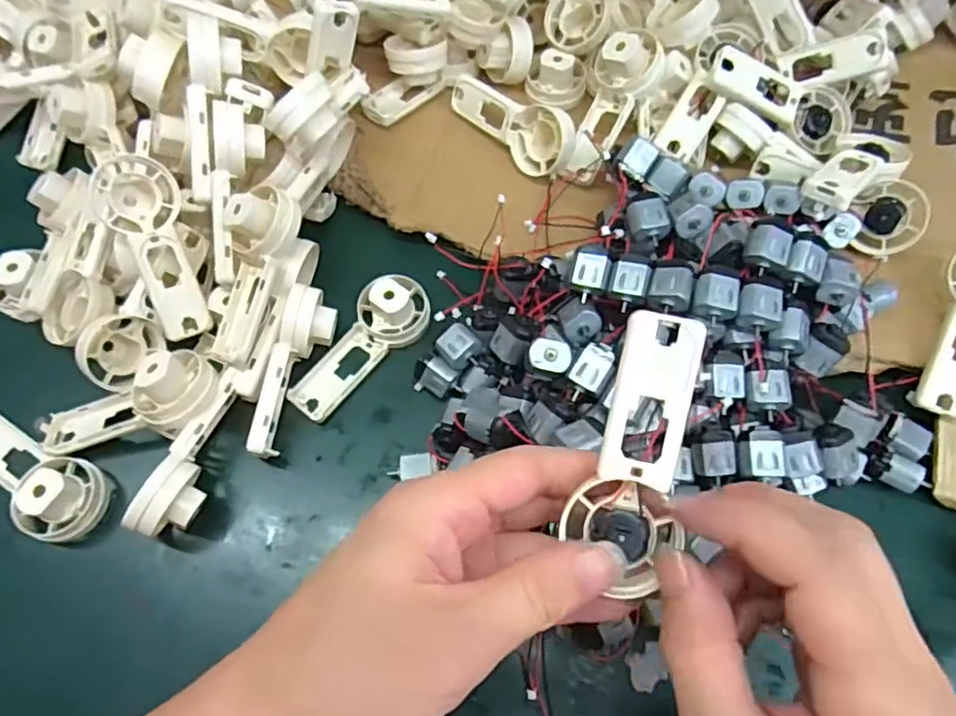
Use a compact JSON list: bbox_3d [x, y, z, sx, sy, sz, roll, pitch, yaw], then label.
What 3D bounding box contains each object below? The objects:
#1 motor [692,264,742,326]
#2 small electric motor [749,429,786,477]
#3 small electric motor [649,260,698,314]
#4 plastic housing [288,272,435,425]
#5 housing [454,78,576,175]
[{"bbox_3d":[0.111,-0.030,0.290,0.019,0.012,0.024,10,65,4],"label":"motor"},{"bbox_3d":[0.129,0.044,0.282,0.015,0.012,0.020,5,65,2],"label":"small electric motor"},{"bbox_3d":[0.092,-0.035,0.297,0.019,0.011,0.025,12,65,5],"label":"small electric motor"},{"bbox_3d":[-0.065,-0.009,0.340,0.092,0.024,0.036,-40,71,-17],"label":"plastic housing"},{"bbox_3d":[0.019,-0.143,0.385,0.092,0.038,0.014,33,33,27],"label":"housing"}]

